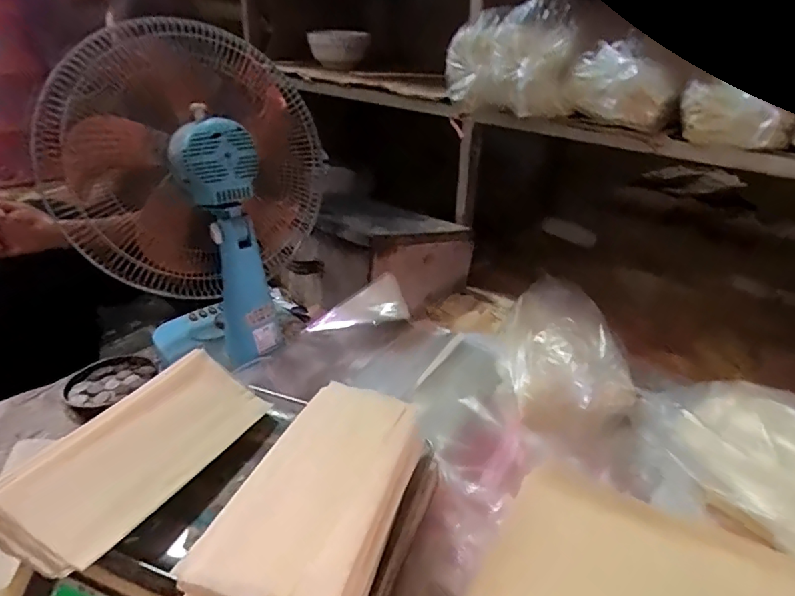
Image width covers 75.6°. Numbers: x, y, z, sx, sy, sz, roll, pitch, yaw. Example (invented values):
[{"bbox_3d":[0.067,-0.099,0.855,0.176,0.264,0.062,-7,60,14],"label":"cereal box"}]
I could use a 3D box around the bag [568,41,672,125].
[{"bbox_3d":[0.314,-0.297,0.716,0.137,0.095,0.073,10,31,17],"label":"bag"}]

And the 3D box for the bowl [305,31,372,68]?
[{"bbox_3d":[-0.147,-0.622,1.280,0.148,0.082,0.176,-4,30,-7],"label":"bowl"}]

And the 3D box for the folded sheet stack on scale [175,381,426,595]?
[{"bbox_3d":[-0.070,0.177,0.456,0.130,0.079,0.247,9,31,14],"label":"folded sheet stack on scale"}]

